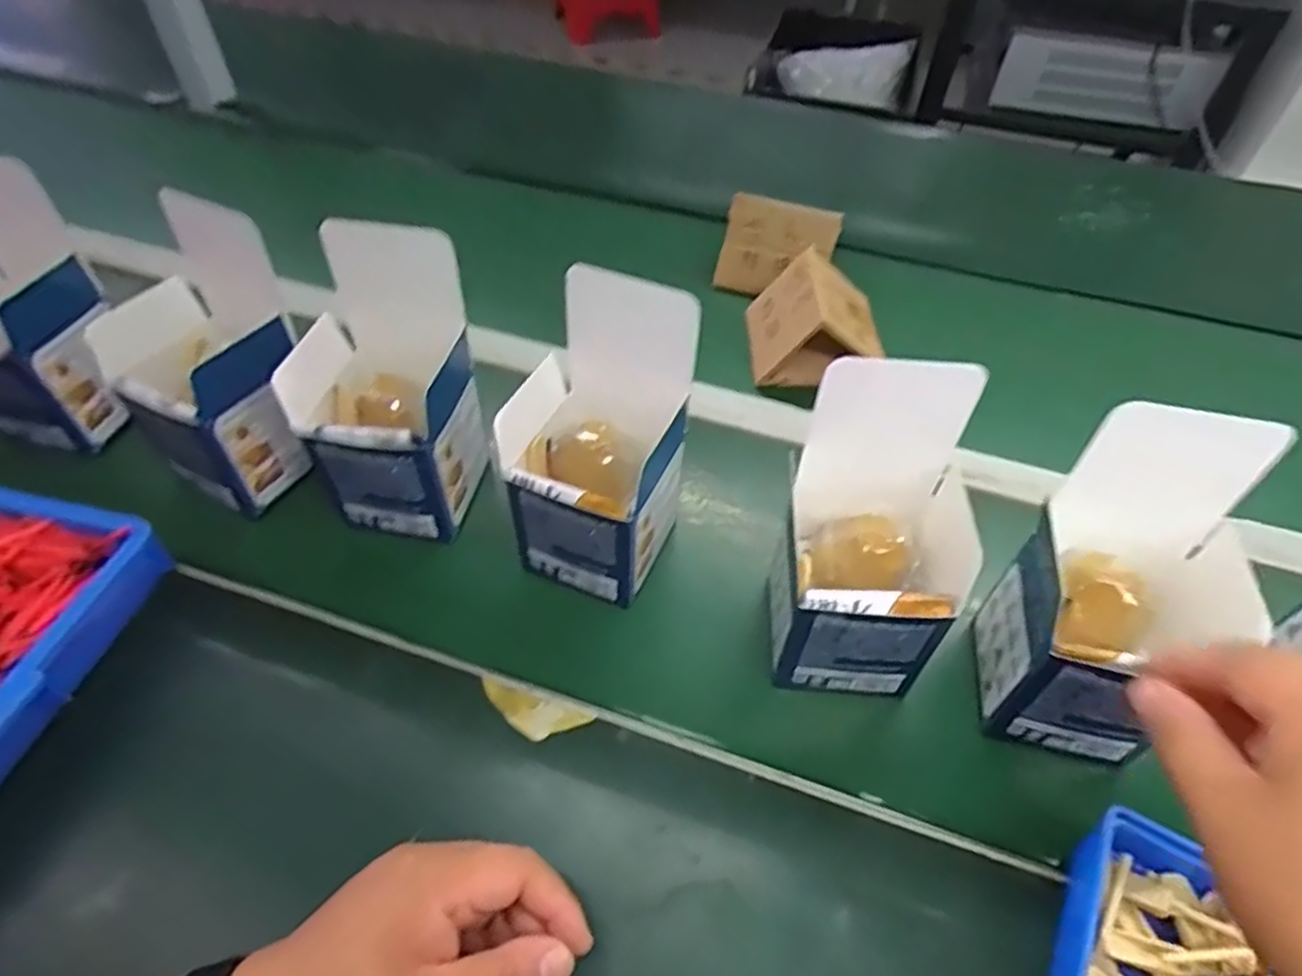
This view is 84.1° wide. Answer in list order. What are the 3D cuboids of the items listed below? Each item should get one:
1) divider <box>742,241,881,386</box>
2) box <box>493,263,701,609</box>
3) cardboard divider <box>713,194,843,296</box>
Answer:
[{"bbox_3d":[0.141,-0.145,0.611,0.105,0.069,0.092,1,47,0],"label":"divider"},{"bbox_3d":[-0.033,-0.024,0.432,0.097,0.172,0.090,17,50,15],"label":"box"},{"bbox_3d":[0.118,-0.221,0.673,0.103,0.084,0.010,8,31,-5],"label":"cardboard divider"}]

